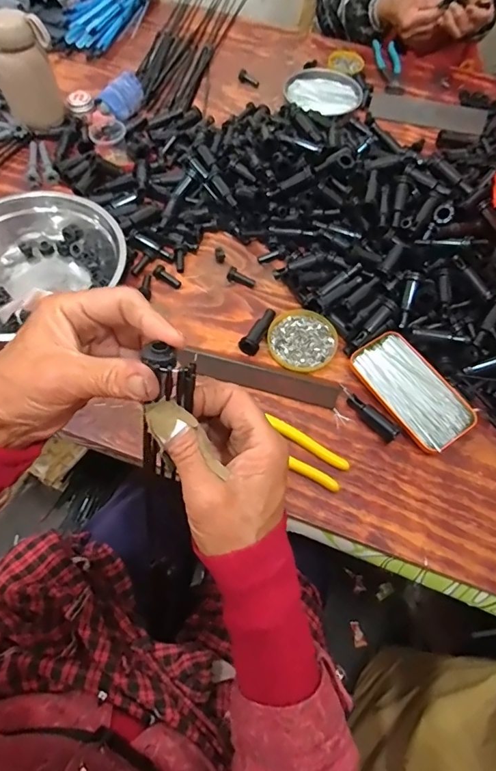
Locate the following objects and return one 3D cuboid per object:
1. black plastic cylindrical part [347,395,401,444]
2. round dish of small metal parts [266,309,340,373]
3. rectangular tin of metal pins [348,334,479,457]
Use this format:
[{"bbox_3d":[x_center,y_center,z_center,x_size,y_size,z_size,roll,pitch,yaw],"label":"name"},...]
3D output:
[{"bbox_3d":[0.140,0.033,0.499,0.066,0.020,0.016,41,68,17],"label":"black plastic cylindrical part"},{"bbox_3d":[0.068,-0.057,0.553,0.081,0.011,0.084,1,63,-2],"label":"round dish of small metal parts"},{"bbox_3d":[0.188,0.005,0.519,0.074,0.016,0.143,-32,69,-18],"label":"rectangular tin of metal pins"}]

